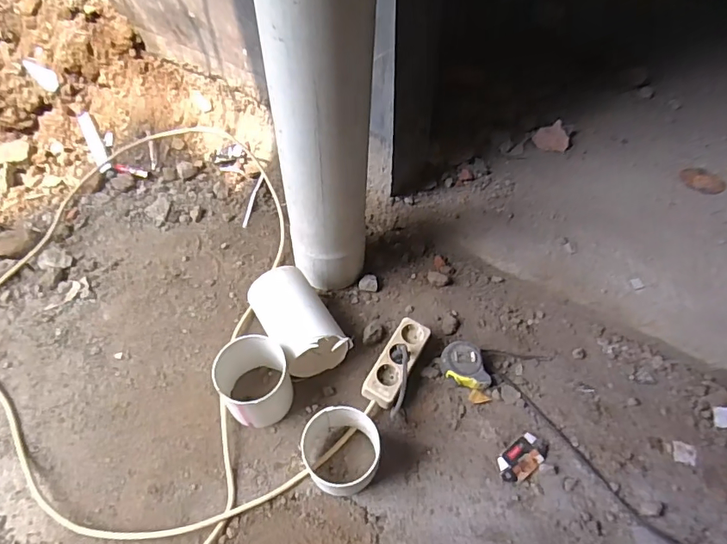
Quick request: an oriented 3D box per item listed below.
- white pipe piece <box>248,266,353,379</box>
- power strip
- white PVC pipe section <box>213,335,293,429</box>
[{"bbox_3d":[-0.122,0.085,0.895,0.111,0.100,0.201,-28,56,-18],"label":"white pipe piece"},{"bbox_3d":[0.060,0.160,0.873,0.061,0.057,0.160,23,56,19],"label":"power strip"},{"bbox_3d":[-0.178,0.185,0.824,0.117,0.123,0.125,6,52,7],"label":"white PVC pipe section"}]

